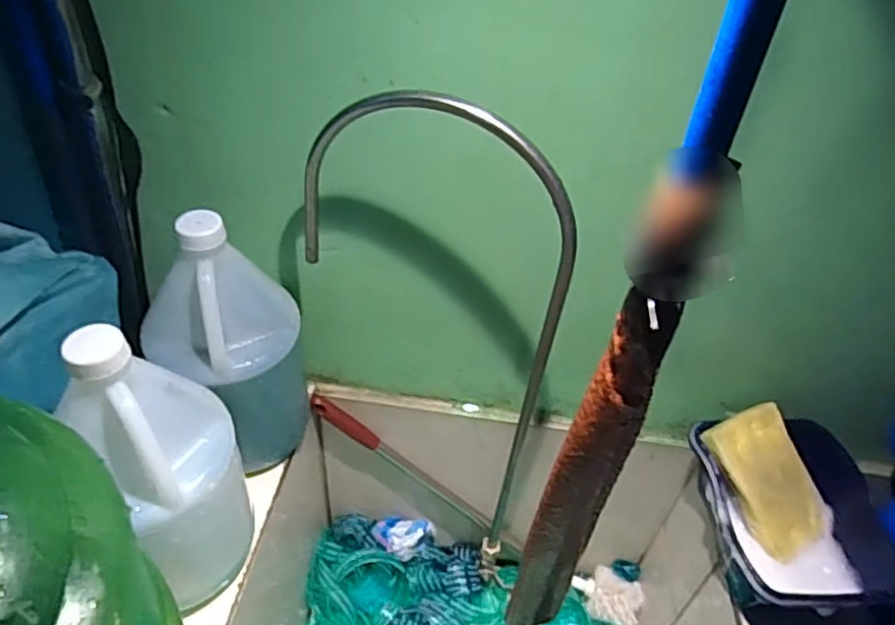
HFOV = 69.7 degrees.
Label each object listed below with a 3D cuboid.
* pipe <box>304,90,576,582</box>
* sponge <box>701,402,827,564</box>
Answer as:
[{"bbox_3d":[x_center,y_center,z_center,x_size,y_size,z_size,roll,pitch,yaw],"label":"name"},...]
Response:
[{"bbox_3d":[-0.023,0.087,0.694,0.250,0.678,0.036,16,44,10],"label":"pipe"},{"bbox_3d":[0.338,0.176,0.673,0.094,0.021,0.148,-23,85,-20],"label":"sponge"}]

